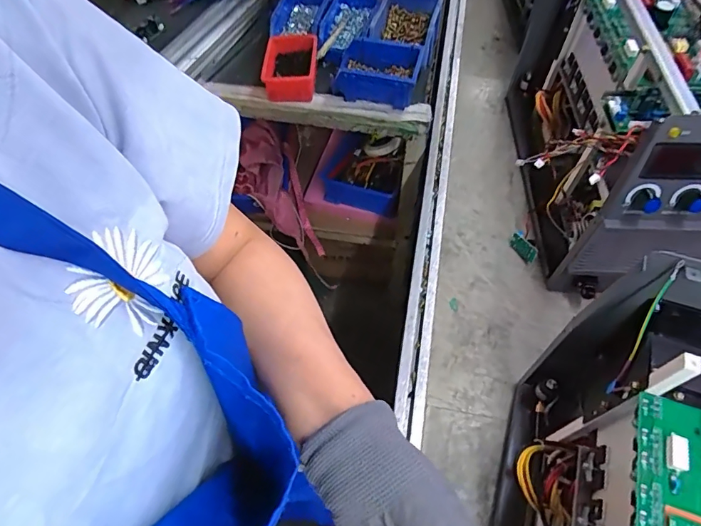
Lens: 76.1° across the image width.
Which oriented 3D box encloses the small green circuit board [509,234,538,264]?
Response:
[{"bbox_3d":[0.267,-0.024,0.696,0.008,0.029,0.049,-14,55,-30],"label":"small green circuit board"}]

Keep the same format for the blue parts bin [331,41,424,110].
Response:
[{"bbox_3d":[0.053,-0.365,0.862,0.162,0.067,0.105,18,60,12],"label":"blue parts bin"}]

